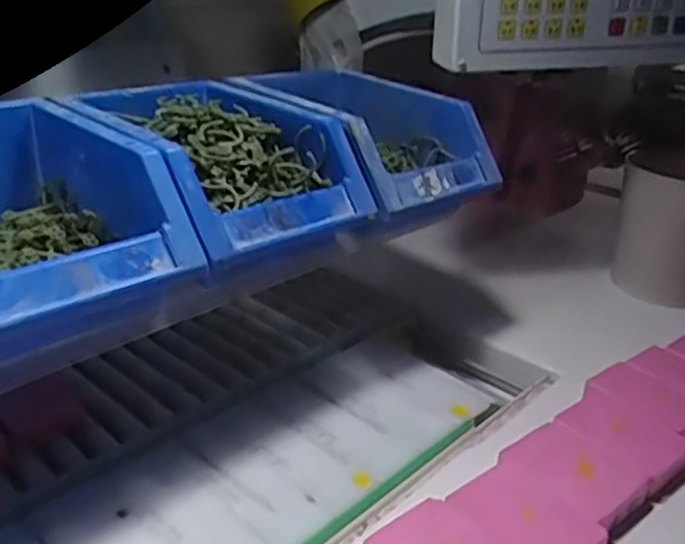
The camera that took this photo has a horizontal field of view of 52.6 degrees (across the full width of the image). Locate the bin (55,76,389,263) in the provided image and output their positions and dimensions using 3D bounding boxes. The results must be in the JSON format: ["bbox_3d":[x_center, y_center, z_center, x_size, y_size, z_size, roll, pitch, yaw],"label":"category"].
[{"bbox_3d":[-0.080,-0.064,0.437,0.173,0.078,0.128,25,34,39],"label":"bin"}]

